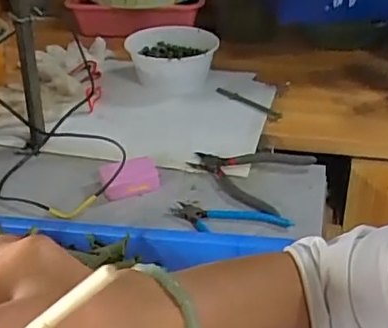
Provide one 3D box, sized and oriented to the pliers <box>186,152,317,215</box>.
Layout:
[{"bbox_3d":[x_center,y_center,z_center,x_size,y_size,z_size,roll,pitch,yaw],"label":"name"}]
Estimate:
[{"bbox_3d":[0.072,0.007,0.809,0.160,0.017,0.153,16,36,27],"label":"pliers"}]

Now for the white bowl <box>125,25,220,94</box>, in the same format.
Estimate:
[{"bbox_3d":[-0.041,-0.201,1.059,0.156,0.080,0.181,-2,32,-1],"label":"white bowl"}]

